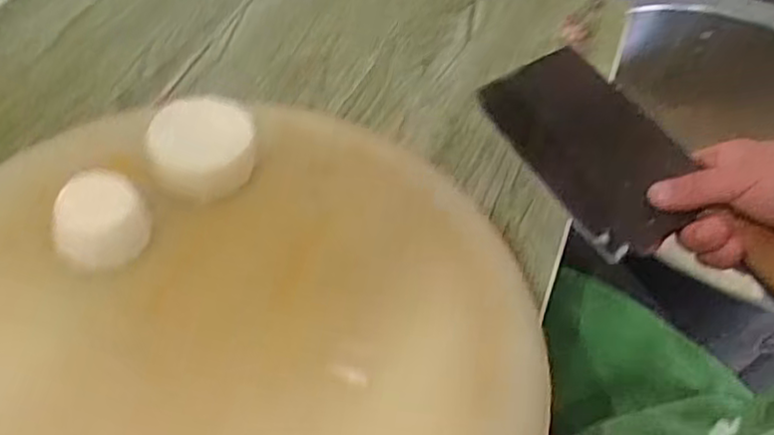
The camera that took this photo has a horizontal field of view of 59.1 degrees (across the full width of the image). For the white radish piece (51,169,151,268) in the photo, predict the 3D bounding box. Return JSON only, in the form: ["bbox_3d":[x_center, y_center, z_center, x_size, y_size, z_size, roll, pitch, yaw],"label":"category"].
[{"bbox_3d":[-0.186,0.000,0.442,0.057,0.029,0.058,5,51,-6],"label":"white radish piece"}]

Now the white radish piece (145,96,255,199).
[{"bbox_3d":[-0.131,-0.050,0.484,0.072,0.034,0.062,-3,53,-12],"label":"white radish piece"}]

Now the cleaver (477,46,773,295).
[{"bbox_3d":[0.168,-0.019,0.443,0.095,0.038,0.269,-22,50,-22],"label":"cleaver"}]

